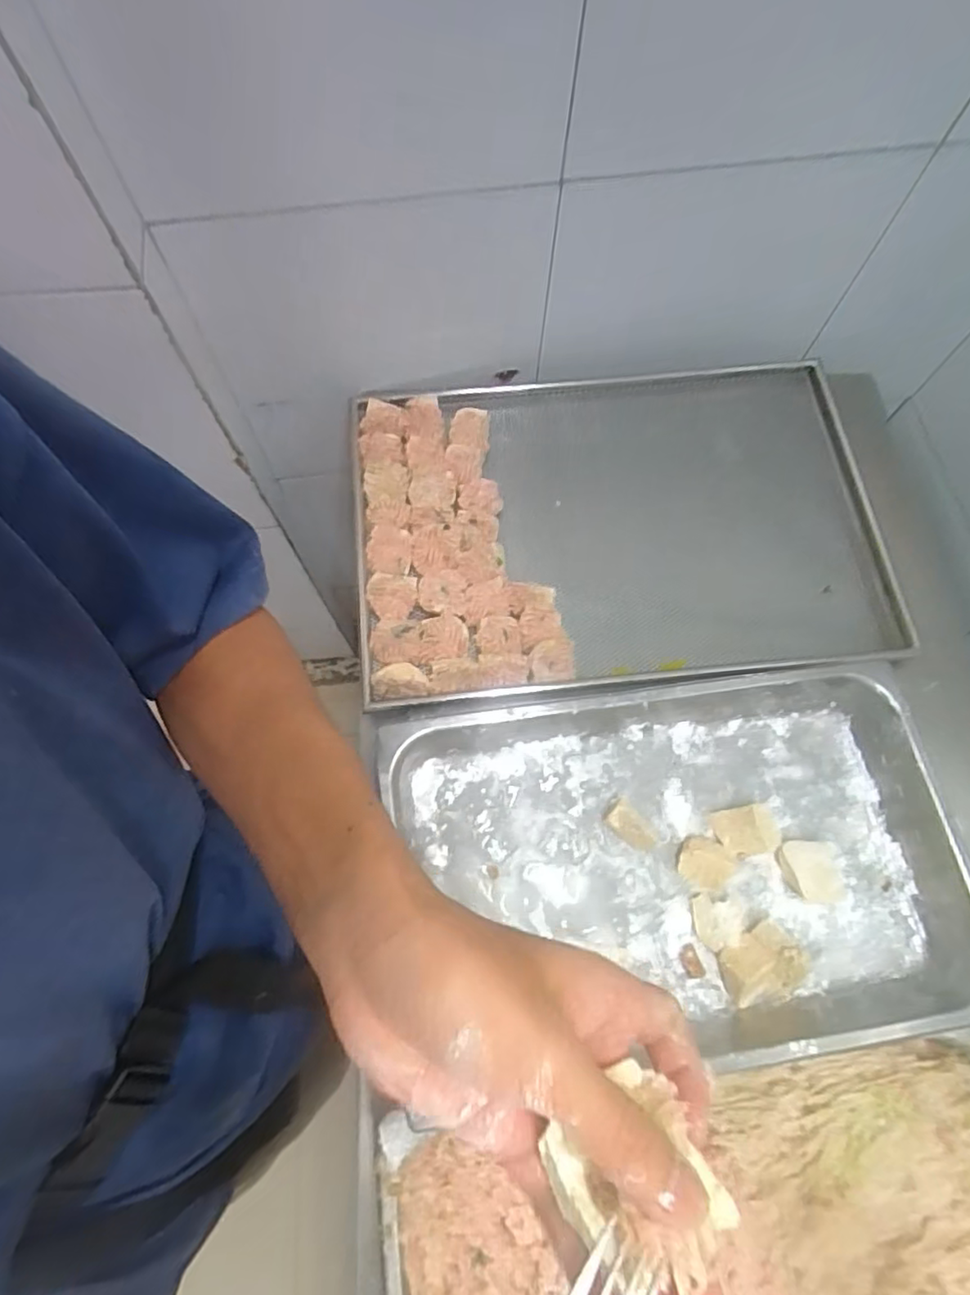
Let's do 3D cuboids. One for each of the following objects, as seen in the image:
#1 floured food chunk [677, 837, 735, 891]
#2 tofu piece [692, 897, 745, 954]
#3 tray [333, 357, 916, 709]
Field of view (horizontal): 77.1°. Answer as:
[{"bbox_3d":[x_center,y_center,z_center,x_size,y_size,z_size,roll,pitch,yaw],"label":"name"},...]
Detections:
[{"bbox_3d":[0.215,0.209,0.590,0.050,0.029,0.048,0,70,-1],"label":"floured food chunk"},{"bbox_3d":[0.218,0.259,0.570,0.045,0.010,0.045,8,70,2],"label":"tofu piece"},{"bbox_3d":[0.149,-0.144,0.720,0.591,0.064,0.401,-5,70,-3],"label":"tray"}]

